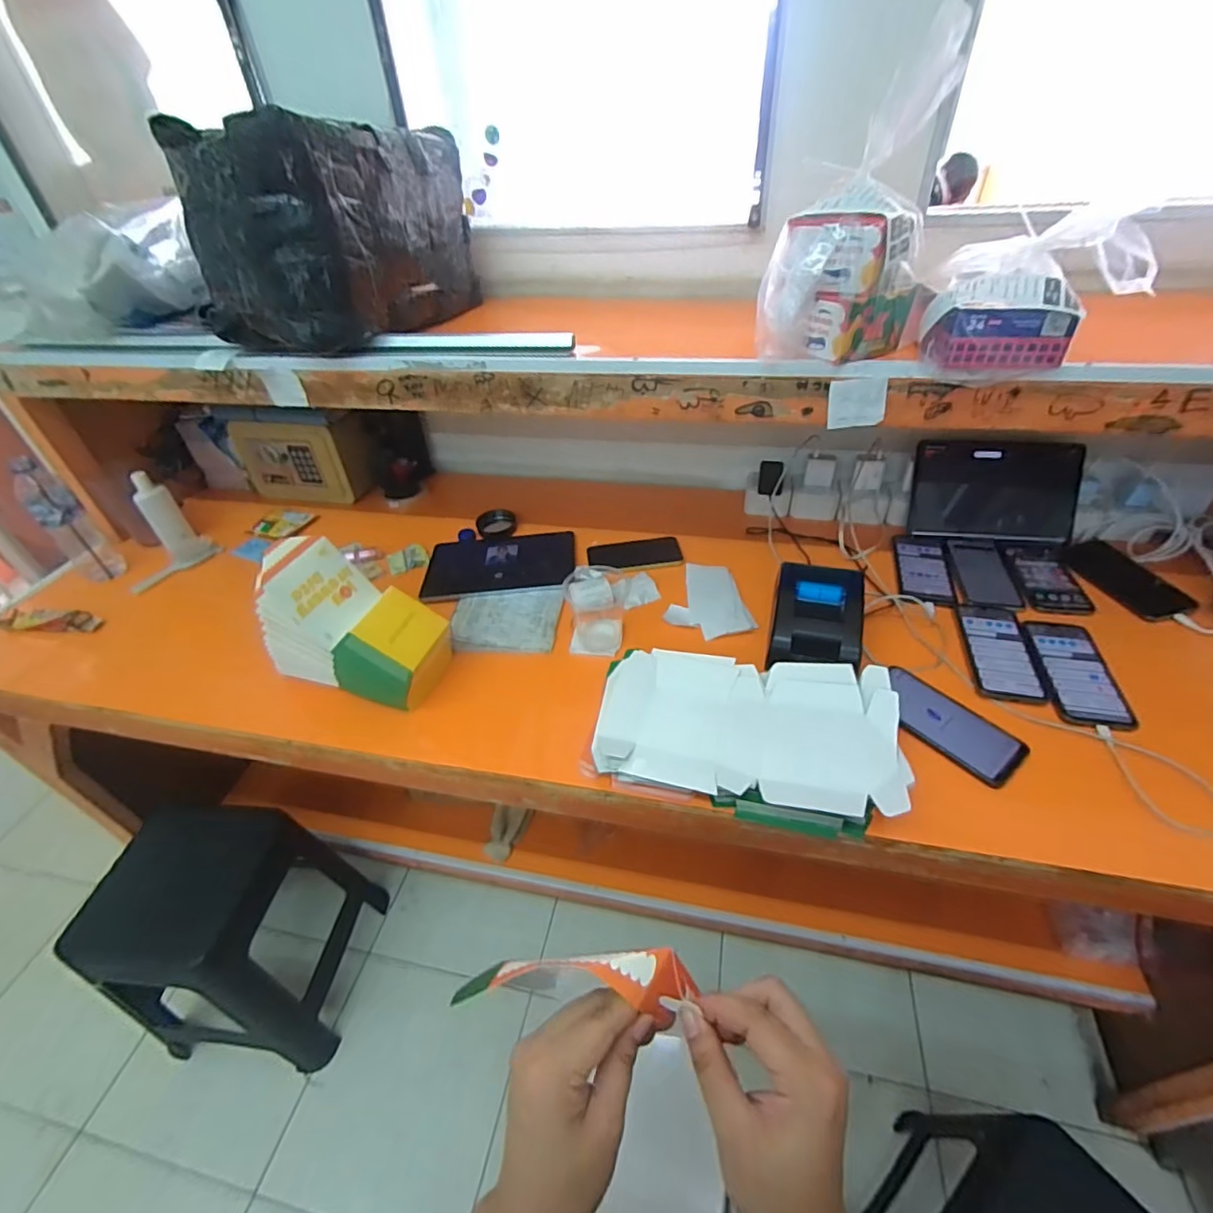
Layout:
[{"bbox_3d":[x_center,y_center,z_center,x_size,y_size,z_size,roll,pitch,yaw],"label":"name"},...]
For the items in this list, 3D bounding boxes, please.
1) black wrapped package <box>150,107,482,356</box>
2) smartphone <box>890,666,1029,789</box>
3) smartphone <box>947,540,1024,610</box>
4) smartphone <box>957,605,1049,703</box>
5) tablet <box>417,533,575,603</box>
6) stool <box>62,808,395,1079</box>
[{"bbox_3d":[-0.366,-0.515,0.778,0.226,0.221,0.336,9,43,15],"label":"black wrapped package"},{"bbox_3d":[0.410,0.135,0.674,0.090,0.016,0.159,-30,47,-27],"label":"smartphone"},{"bbox_3d":[0.588,-0.053,0.879,0.080,0.006,0.171,8,42,13],"label":"smartphone"},{"bbox_3d":[0.527,0.059,0.756,0.080,0.015,0.168,7,42,13],"label":"smartphone"},{"bbox_3d":[-0.181,-0.069,0.956,0.250,0.014,0.159,-4,41,0],"label":"tablet"},{"bbox_3d":[-0.727,0.661,1.139,0.334,0.452,0.330,1,41,5],"label":"stool"}]

